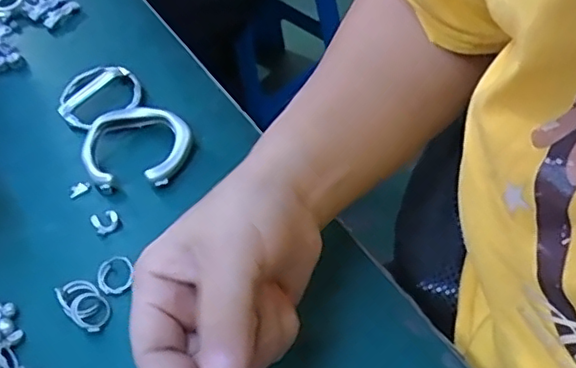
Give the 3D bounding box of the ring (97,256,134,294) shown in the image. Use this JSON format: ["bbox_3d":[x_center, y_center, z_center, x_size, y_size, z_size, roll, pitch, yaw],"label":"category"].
[{"bbox_3d":[-0.099,0.051,0.340,0.022,0.007,0.021,-3,49,4],"label":"ring"}]

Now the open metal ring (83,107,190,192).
[{"bbox_3d":[-0.102,-0.022,0.392,0.066,0.020,0.064,-3,49,4],"label":"open metal ring"}]

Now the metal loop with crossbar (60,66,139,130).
[{"bbox_3d":[-0.139,-0.067,0.432,0.057,0.010,0.059,-26,51,-15],"label":"metal loop with crossbar"}]

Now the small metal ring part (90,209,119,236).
[{"bbox_3d":[-0.112,0.023,0.368,0.016,0.007,0.015,-3,49,4],"label":"small metal ring part"}]

